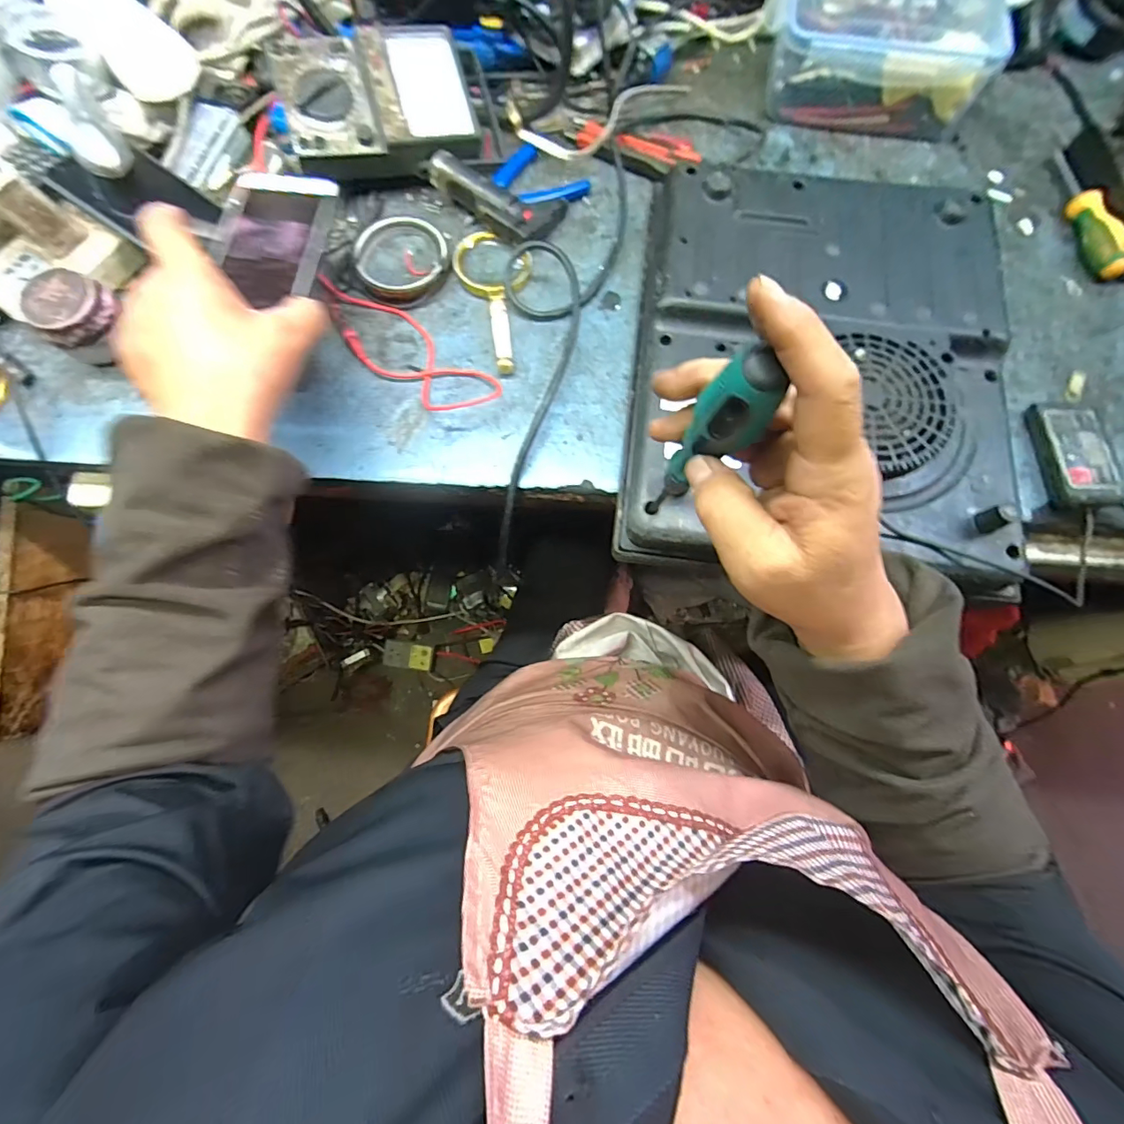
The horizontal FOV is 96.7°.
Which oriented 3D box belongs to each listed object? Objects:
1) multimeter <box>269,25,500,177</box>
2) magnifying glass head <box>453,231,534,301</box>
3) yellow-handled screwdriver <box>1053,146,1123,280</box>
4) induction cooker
[{"bbox_3d":[-0.157,-0.427,0.465,0.189,0.058,0.118,-15,74,-5],"label":"multimeter"},{"bbox_3d":[-0.067,-0.271,0.461,0.067,0.015,0.061,0,74,-1],"label":"magnifying glass head"},{"bbox_3d":[0.509,-0.341,0.482,0.023,0.022,0.160,-4,74,-2],"label":"yellow-handled screwdriver"},{"bbox_3d":[0.204,-0.157,0.397,0.288,0.045,0.338,7,74,1],"label":"induction cooker"}]

